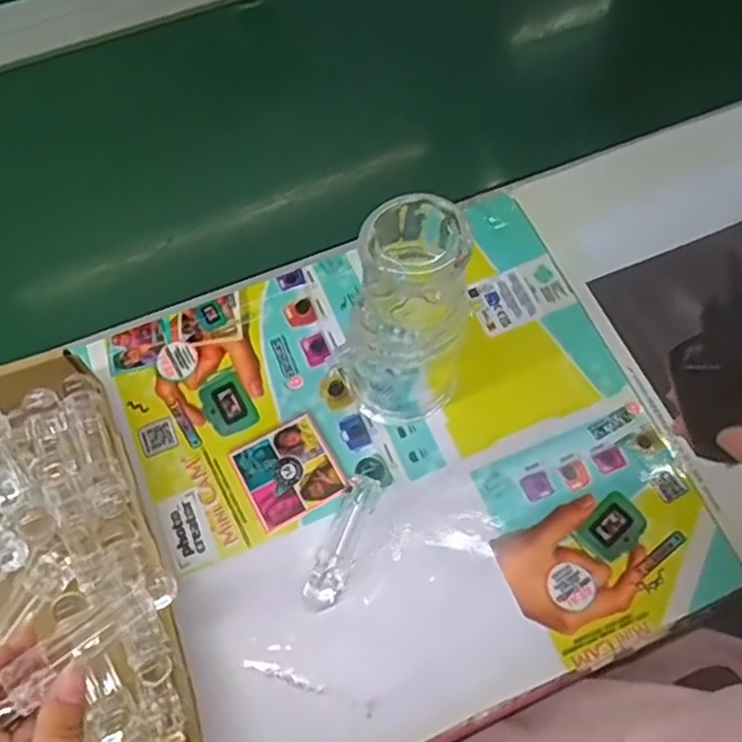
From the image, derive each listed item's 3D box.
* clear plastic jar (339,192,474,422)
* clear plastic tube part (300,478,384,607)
[{"bbox_3d":[0.023,-0.026,0.398,0.059,0.177,0.066,29,70,11],"label":"clear plastic jar"},{"bbox_3d":[-0.018,0.106,0.428,0.022,0.016,0.087,21,69,8],"label":"clear plastic tube part"}]

